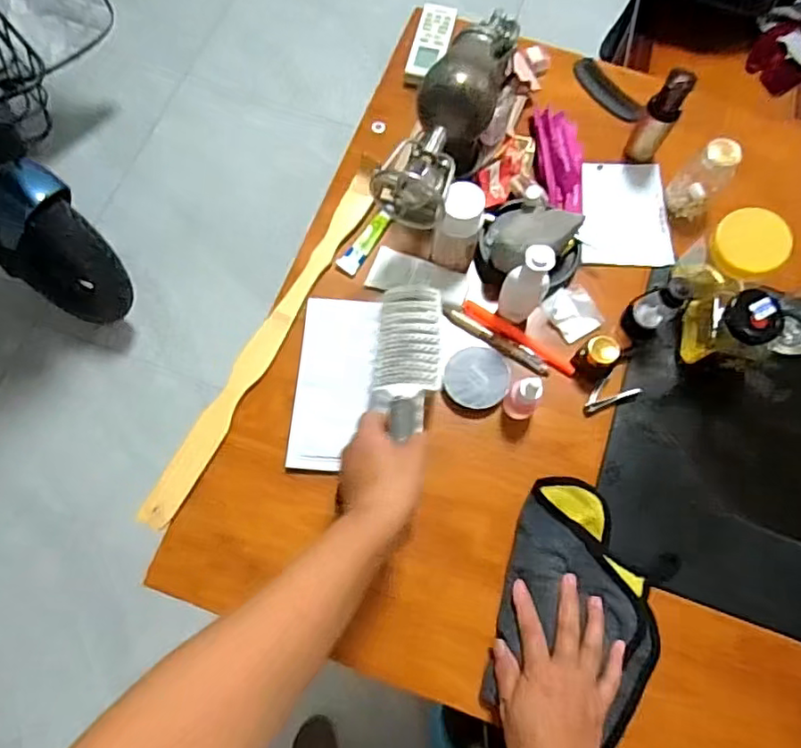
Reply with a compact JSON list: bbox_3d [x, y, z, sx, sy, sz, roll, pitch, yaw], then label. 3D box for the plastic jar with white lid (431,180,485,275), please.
[{"bbox_3d":[0.062,-0.151,0.637,0.044,0.113,0.045,1,72,-2],"label":"plastic jar with white lid"}]

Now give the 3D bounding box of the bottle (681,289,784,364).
[{"bbox_3d":[0.344,-0.054,0.630,0.059,0.102,0.083,8,72,1],"label":"bottle"}]

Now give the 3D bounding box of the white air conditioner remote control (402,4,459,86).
[{"bbox_3d":[0.039,-0.431,0.782,0.046,0.019,0.120,14,72,2],"label":"white air conditioner remote control"}]

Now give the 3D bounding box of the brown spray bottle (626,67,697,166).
[{"bbox_3d":[0.302,-0.297,0.701,0.044,0.122,0.039,29,74,7],"label":"brown spray bottle"}]

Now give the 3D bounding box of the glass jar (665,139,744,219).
[{"bbox_3d":[0.349,-0.223,0.693,0.054,0.104,0.051,1,72,-2],"label":"glass jar"}]

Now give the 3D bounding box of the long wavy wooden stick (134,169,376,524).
[{"bbox_3d":[-0.145,-0.042,0.655,0.037,0.008,0.448,27,74,7],"label":"long wavy wooden stick"}]

